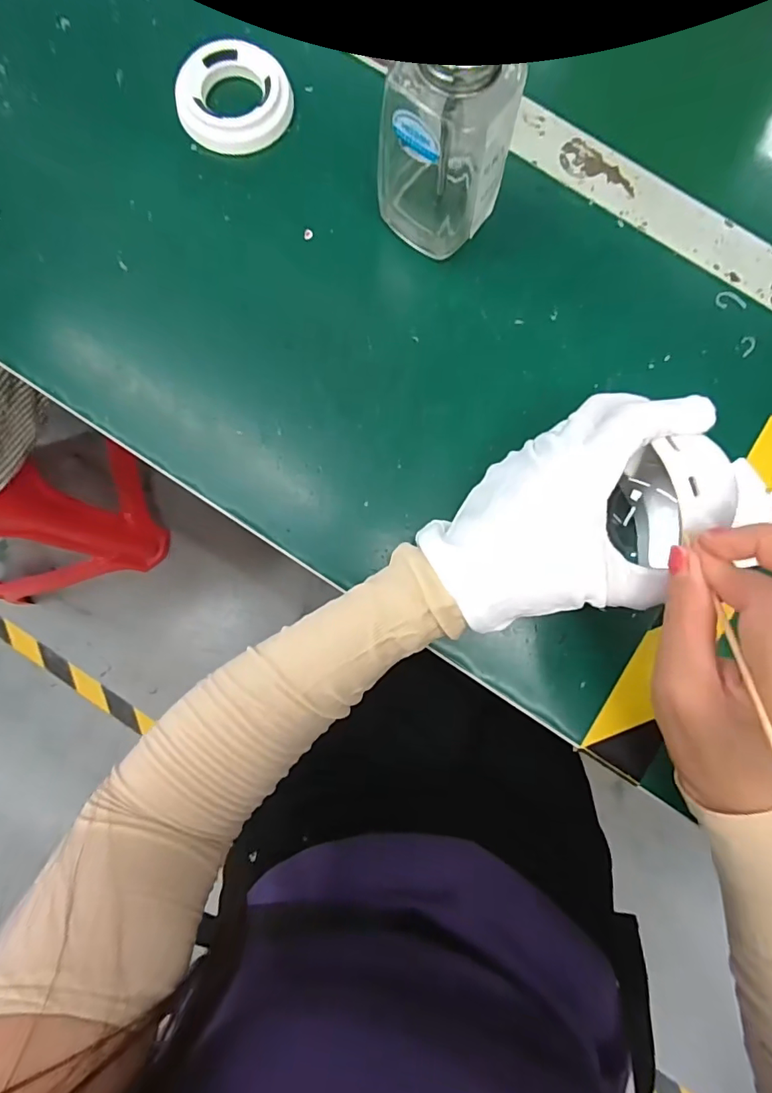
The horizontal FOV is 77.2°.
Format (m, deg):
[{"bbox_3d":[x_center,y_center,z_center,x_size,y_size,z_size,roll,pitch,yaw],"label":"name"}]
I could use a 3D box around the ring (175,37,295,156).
[{"bbox_3d":[-0.098,-0.290,0.312,0.071,0.015,0.071,0,83,-2],"label":"ring"}]

